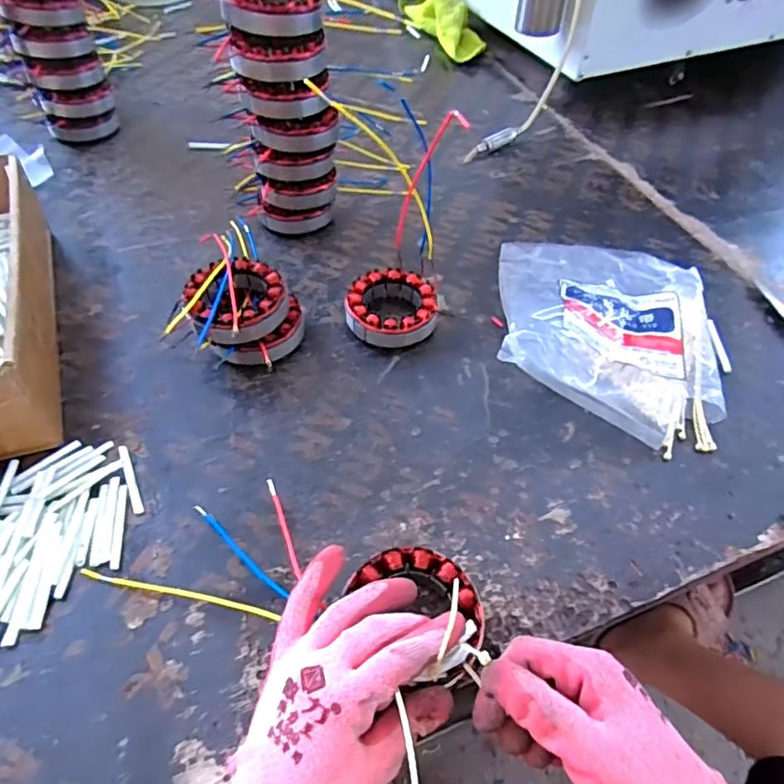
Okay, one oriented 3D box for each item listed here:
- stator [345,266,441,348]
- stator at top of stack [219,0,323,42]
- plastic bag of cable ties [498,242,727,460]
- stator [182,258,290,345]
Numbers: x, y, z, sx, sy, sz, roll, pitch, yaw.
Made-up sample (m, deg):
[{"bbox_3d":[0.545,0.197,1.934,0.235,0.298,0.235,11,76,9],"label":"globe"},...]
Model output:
[{"bbox_3d":[0.001,-0.079,0.529,0.086,0.032,0.083,5,52,1],"label":"stator"},{"bbox_3d":[-0.106,-0.339,0.485,0.082,0.032,0.075,-7,52,-9],"label":"stator at top of stack"},{"bbox_3d":[0.203,-0.077,0.511,0.196,0.066,0.251,13,52,7],"label":"plastic bag of cable ties"},{"bbox_3d":[-0.132,-0.078,0.474,0.083,0.035,0.089,1,52,-2],"label":"stator"}]

